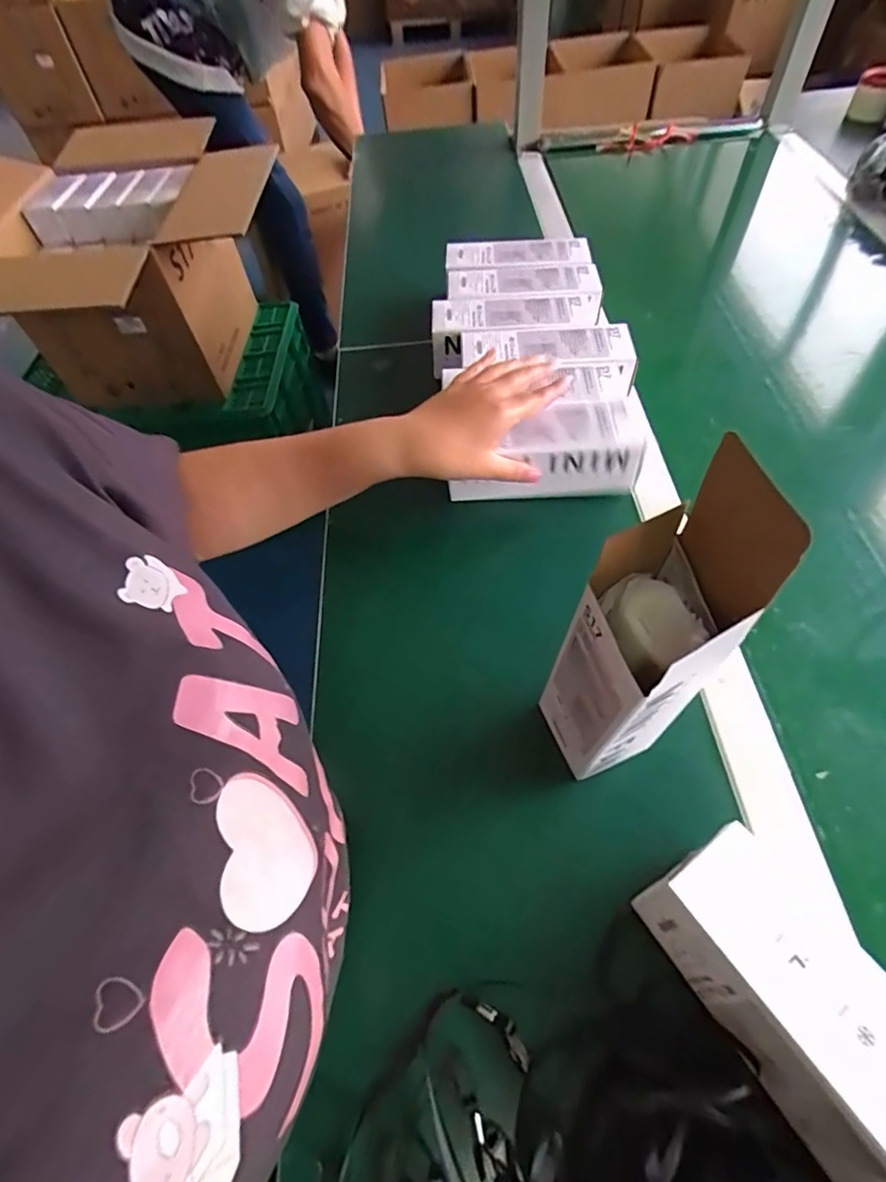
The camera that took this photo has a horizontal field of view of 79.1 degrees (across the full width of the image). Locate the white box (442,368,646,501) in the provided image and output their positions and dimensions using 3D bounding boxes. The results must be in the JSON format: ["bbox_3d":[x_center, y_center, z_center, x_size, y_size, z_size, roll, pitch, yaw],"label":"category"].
[{"bbox_3d":[0.095,-0.136,0.509,0.173,0.064,0.071,2,57,5],"label":"white box"}]

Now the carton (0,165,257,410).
[{"bbox_3d":[-0.690,-0.668,1.181,0.387,0.305,0.391,-2,57,2],"label":"carton"}]

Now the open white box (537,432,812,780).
[{"bbox_3d":[0.103,0.038,0.296,0.061,0.238,0.080,-15,57,-6],"label":"open white box"}]

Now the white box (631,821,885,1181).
[{"bbox_3d":[0.197,0.227,0.264,0.077,0.078,0.209,-31,60,-16],"label":"white box"}]

